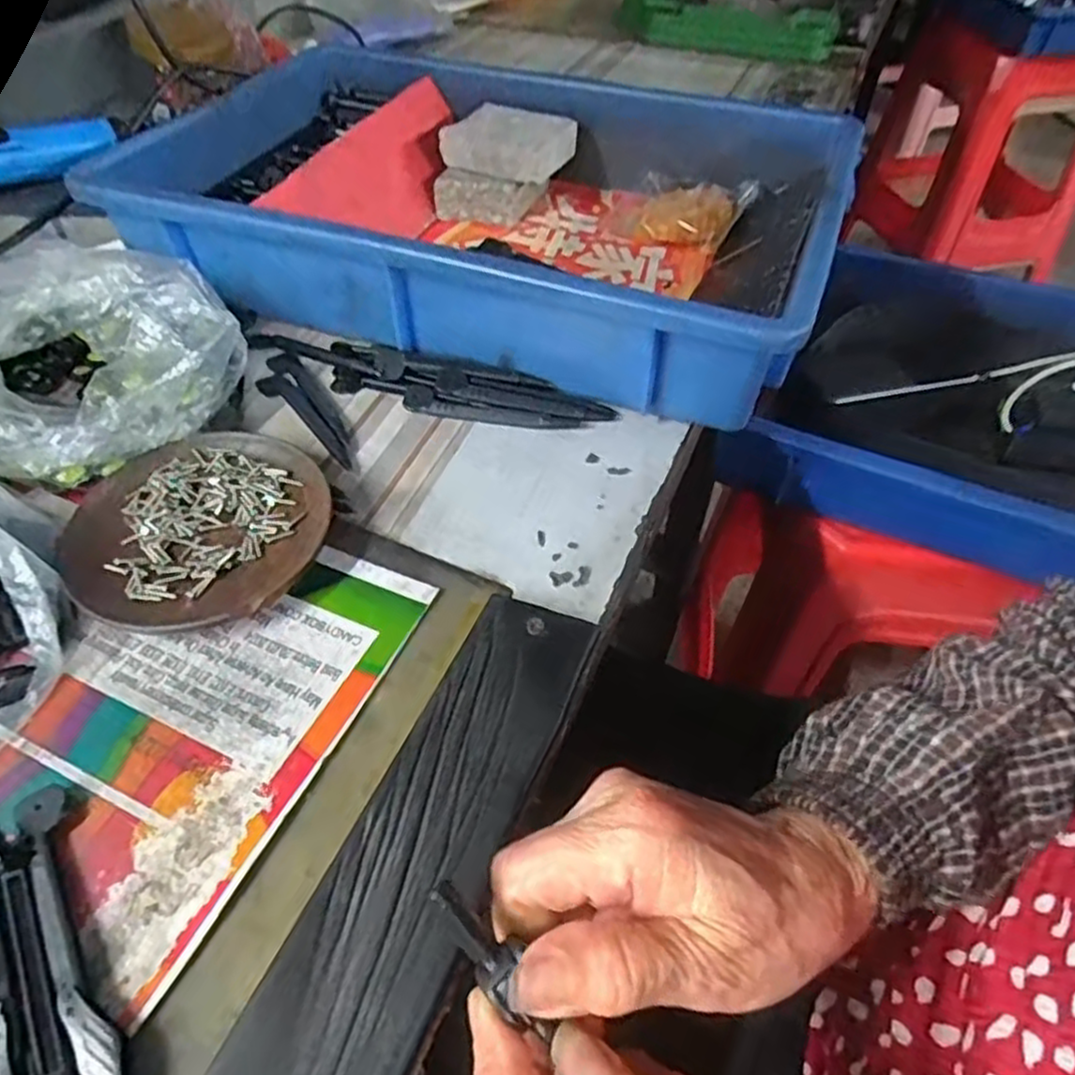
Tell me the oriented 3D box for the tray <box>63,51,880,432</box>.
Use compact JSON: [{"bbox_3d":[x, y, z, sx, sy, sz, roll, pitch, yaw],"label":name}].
[{"bbox_3d":[-0.026,-0.239,0.503,0.436,0.076,0.328,18,51,14],"label":"tray"}]

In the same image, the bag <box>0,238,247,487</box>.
[{"bbox_3d":[-0.243,-0.103,0.382,0.156,0.064,0.149,35,57,26],"label":"bag"}]

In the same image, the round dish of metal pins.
[{"bbox_3d":[-0.156,-0.005,0.345,0.111,0.014,0.113,0,49,0],"label":"round dish of metal pins"}]

